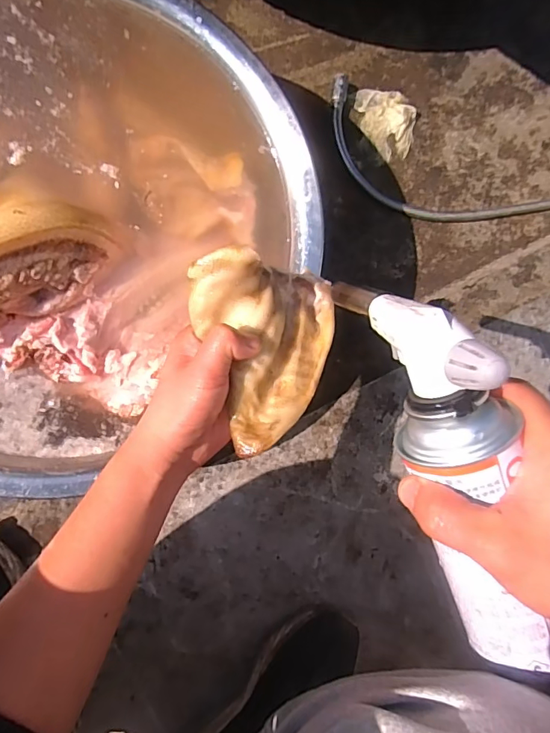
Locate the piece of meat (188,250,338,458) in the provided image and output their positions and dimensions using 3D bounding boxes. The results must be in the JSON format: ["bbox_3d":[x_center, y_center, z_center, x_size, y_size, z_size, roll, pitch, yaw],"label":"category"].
[{"bbox_3d":[-0.008,-0.009,0.357,0.108,0.063,0.136,4,91,-7],"label":"piece of meat"}]

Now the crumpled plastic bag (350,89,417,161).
[{"bbox_3d":[0.157,-0.344,0.661,0.073,0.012,0.102,-44,98,-6],"label":"crumpled plastic bag"}]

